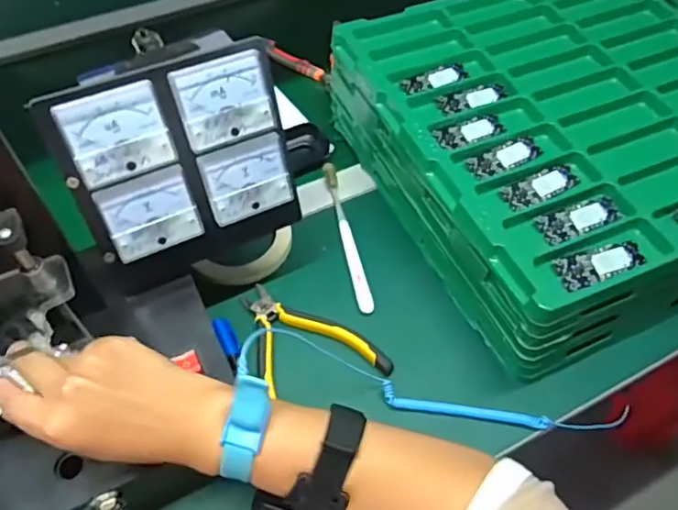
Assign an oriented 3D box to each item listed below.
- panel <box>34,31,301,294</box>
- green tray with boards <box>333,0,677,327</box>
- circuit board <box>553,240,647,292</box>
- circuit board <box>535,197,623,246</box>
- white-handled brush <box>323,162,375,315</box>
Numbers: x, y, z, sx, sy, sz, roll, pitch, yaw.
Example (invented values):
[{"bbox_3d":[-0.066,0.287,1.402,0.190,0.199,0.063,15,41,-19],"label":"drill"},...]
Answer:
[{"bbox_3d":[-0.113,-0.063,0.414,0.154,0.162,0.030,-22,35,-18],"label":"panel"},{"bbox_3d":[0.244,-0.160,0.562,0.385,0.026,0.406,-19,57,-13],"label":"green tray with boards"},{"bbox_3d":[0.204,0.009,0.433,0.076,0.006,0.028,-14,56,-9],"label":"circuit board"},{"bbox_3d":[0.198,-0.030,0.460,0.079,0.005,0.028,-21,57,-14],"label":"circuit board"},{"bbox_3d":[0.008,-0.021,0.567,0.015,0.018,0.183,-10,55,-7],"label":"white-handled brush"}]

